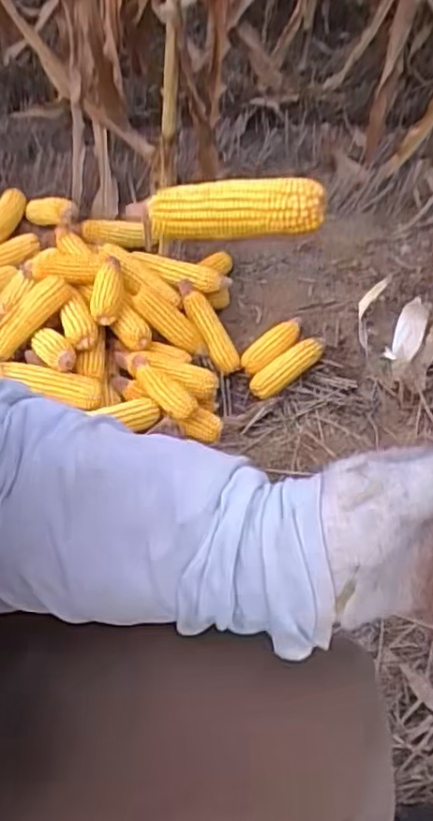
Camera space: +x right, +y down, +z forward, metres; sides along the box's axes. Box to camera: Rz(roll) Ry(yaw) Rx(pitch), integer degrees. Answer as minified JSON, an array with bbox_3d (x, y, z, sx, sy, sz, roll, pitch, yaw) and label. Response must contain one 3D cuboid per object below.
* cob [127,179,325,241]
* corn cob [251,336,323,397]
[{"bbox_3d":[0.000,-0.200,0.663,0.213,0.053,0.042,5,41,26],"label":"cob"},{"bbox_3d":[0.139,-0.084,1.251,0.173,0.046,0.043,-37,57,-10],"label":"corn cob"}]

